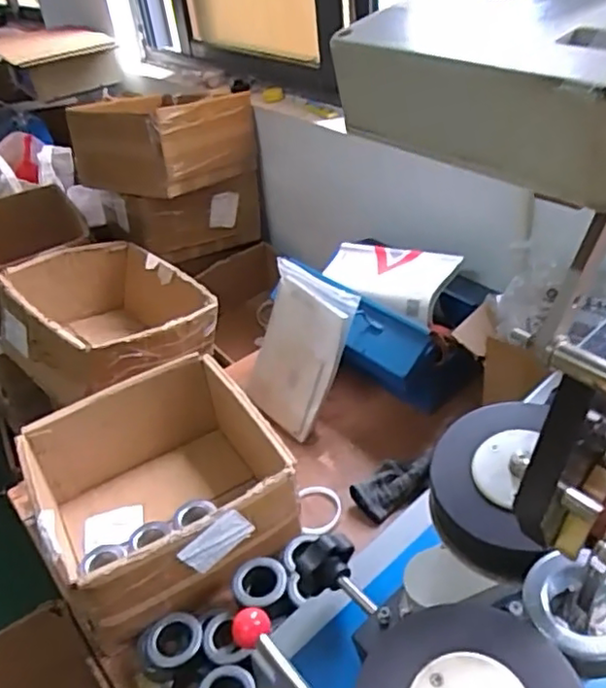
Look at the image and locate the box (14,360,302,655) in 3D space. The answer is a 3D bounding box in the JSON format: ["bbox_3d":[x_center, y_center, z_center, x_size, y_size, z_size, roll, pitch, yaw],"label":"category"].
[{"bbox_3d":[-0.207,0.218,0.955,0.336,0.194,0.327,-23,40,-19],"label":"box"}]

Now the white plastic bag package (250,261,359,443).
[{"bbox_3d":[-0.015,0.008,1.132,0.171,0.272,0.032,32,23,31],"label":"white plastic bag package"}]

